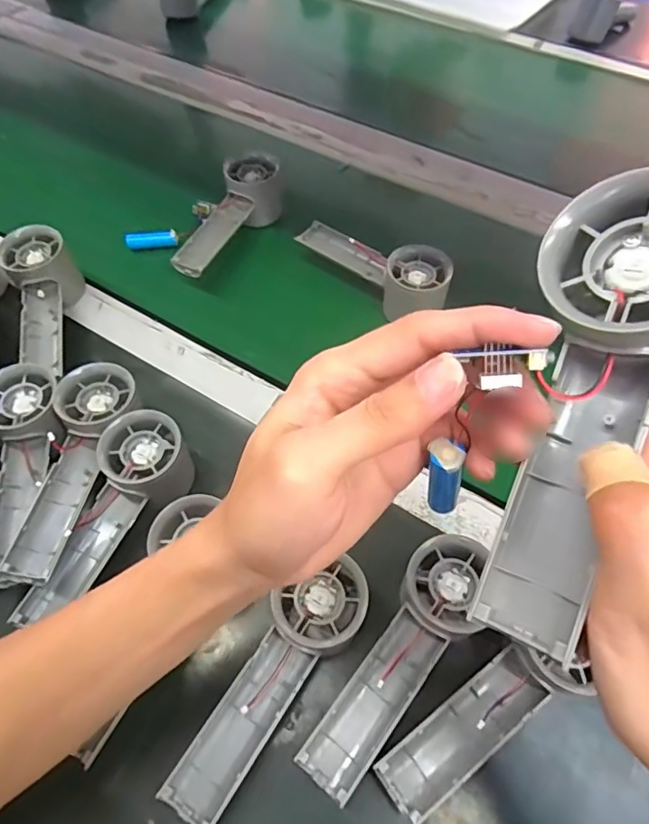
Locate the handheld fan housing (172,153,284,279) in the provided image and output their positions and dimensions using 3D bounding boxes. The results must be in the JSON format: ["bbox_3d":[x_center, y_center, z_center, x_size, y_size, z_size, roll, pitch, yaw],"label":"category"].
[{"bbox_3d":[-0.103,-0.196,0.534,0.054,0.051,0.152,26,62,15],"label":"handheld fan housing"}]

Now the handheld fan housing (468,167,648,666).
[{"bbox_3d":[0.096,0.002,0.180,0.067,0.036,0.160,18,94,10],"label":"handheld fan housing"}]

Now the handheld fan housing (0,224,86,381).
[{"bbox_3d":[-0.255,-0.097,0.477,0.056,0.057,0.139,-9,75,-6],"label":"handheld fan housing"}]

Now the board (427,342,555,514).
[{"bbox_3d":[0.055,0.012,0.210,0.025,0.106,0.021,-37,66,-21],"label":"board"}]

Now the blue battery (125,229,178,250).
[{"bbox_3d":[-0.180,-0.180,0.548,0.052,0.018,0.016,-8,59,-5],"label":"blue battery"}]

